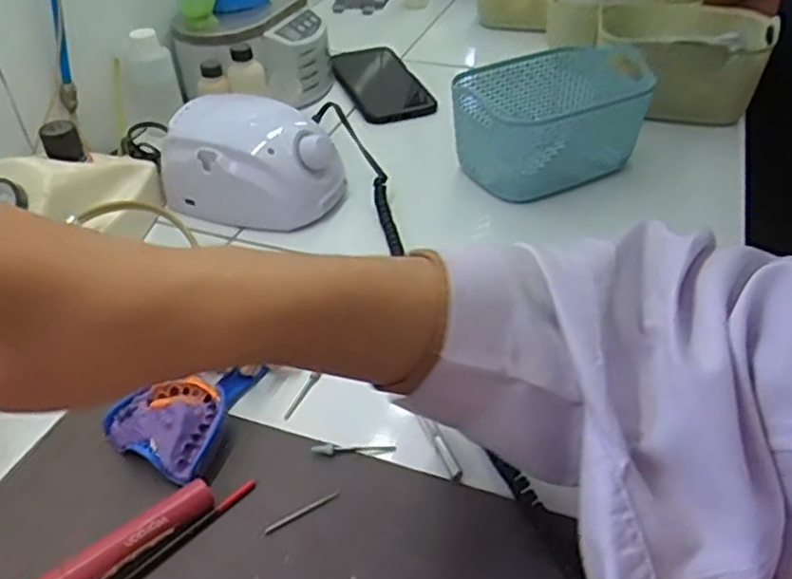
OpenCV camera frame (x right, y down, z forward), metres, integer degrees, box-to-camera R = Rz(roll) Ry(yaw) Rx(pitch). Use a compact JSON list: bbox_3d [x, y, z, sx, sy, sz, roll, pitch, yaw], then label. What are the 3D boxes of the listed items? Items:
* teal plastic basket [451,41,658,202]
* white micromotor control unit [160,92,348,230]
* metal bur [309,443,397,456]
[{"bbox_3d":[0.151,-0.160,0.643,0.190,0.078,0.121,-18,44,-19],"label":"teal plastic basket"},{"bbox_3d":[-0.123,-0.112,0.596,0.144,0.074,0.087,13,43,16],"label":"white micromotor control unit"},{"bbox_3d":[-0.025,0.093,0.405,0.049,0.004,0.007,-2,41,-1],"label":"metal bur"}]

